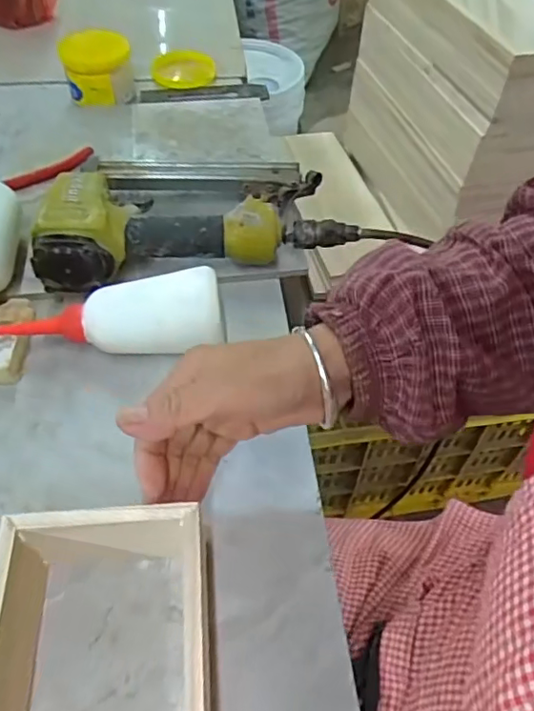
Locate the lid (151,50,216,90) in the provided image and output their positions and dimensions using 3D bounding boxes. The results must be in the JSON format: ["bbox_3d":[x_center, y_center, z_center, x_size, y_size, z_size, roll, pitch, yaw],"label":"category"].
[{"bbox_3d":[-0.106,-0.370,0.715,0.079,0.016,0.084,1,52,-2],"label":"lid"}]

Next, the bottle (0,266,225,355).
[{"bbox_3d":[-0.113,-0.025,0.418,0.158,0.052,0.050,-2,52,-3],"label":"bottle"}]

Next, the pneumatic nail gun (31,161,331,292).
[{"bbox_3d":[-0.072,-0.131,0.490,0.236,0.067,0.136,-9,53,-8],"label":"pneumatic nail gun"}]

